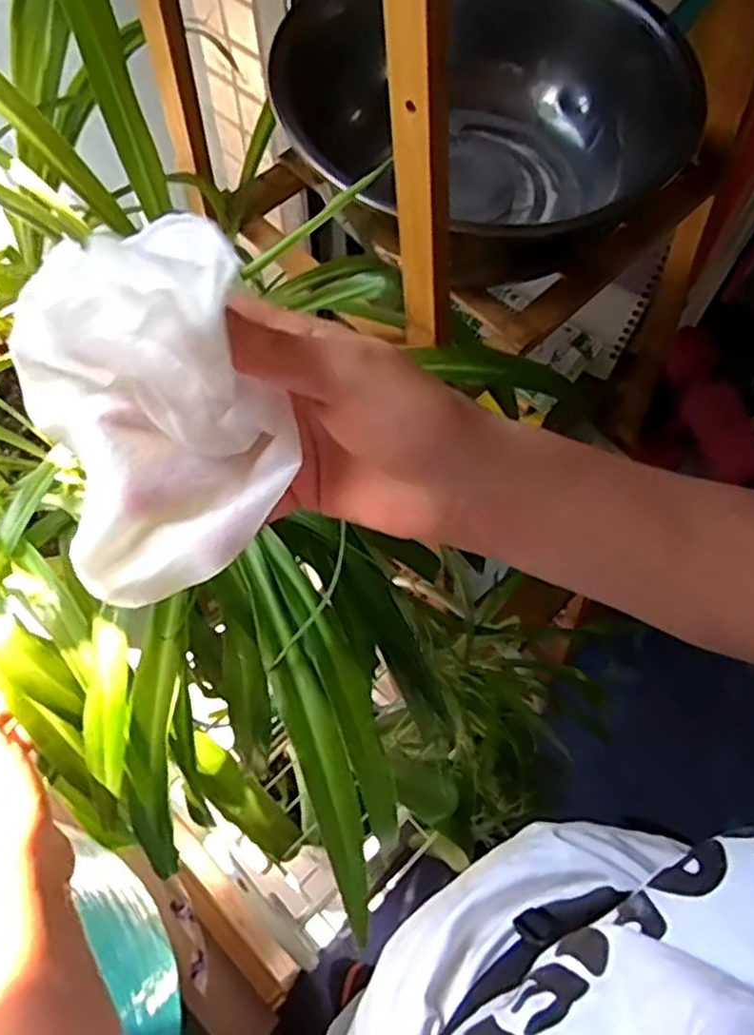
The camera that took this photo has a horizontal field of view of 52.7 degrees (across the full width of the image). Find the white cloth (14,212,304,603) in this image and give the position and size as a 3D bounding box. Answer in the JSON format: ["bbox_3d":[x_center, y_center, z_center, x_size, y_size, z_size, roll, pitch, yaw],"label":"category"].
[{"bbox_3d":[-0.075,-0.039,0.252,0.085,0.102,0.087,-18,66,-10],"label":"white cloth"}]

